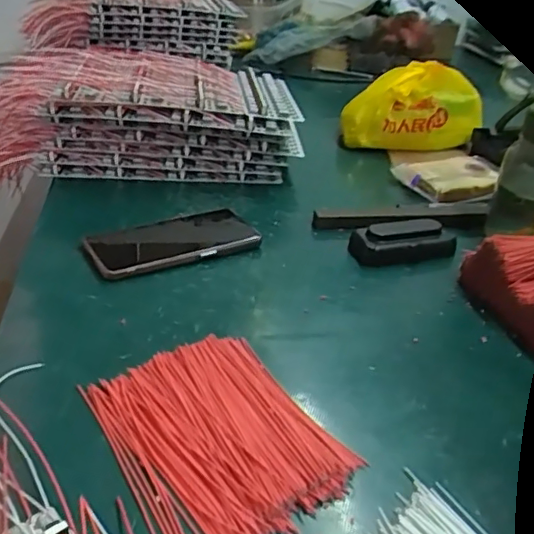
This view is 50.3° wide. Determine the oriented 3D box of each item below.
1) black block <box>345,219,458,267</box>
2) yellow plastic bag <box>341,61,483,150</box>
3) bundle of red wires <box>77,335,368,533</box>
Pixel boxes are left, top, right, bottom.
[{"bbox_3d":[0.140,-0.024,0.582,0.106,0.035,0.051,-3,32,-16],"label":"black block"},{"bbox_3d":[0.205,-0.227,0.810,0.191,0.110,0.099,12,33,16],"label":"yellow plastic bag"},{"bbox_3d":[-0.032,0.102,0.359,0.122,0.013,0.154,-17,39,-34],"label":"bundle of red wires"}]

